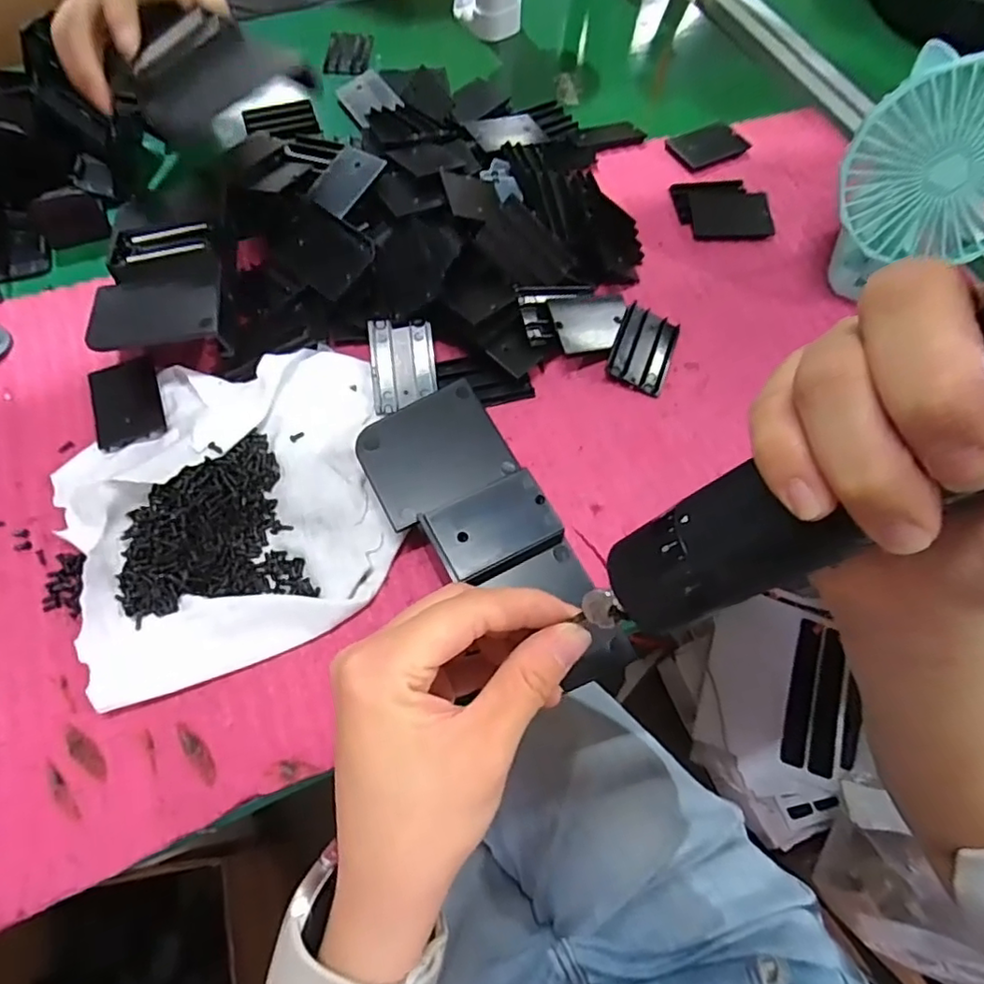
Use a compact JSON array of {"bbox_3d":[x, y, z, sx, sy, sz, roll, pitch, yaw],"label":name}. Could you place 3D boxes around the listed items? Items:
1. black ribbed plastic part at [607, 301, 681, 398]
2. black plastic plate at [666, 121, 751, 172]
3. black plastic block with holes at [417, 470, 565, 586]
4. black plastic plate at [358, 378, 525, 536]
[{"bbox_3d":[0.091,-0.086,0.365,0.035,0.010,0.056,20,65,7],"label":"black ribbed plastic part"},{"bbox_3d":[0.160,-0.259,0.456,0.058,0.008,0.033,-25,68,-14],"label":"black plastic plate"},{"bbox_3d":[0.001,0.017,0.287,0.058,0.006,0.040,-25,68,-14],"label":"black plastic block with holes"},{"bbox_3d":[-0.030,-0.021,0.312,0.071,0.007,0.058,-27,68,-14],"label":"black plastic plate"}]

